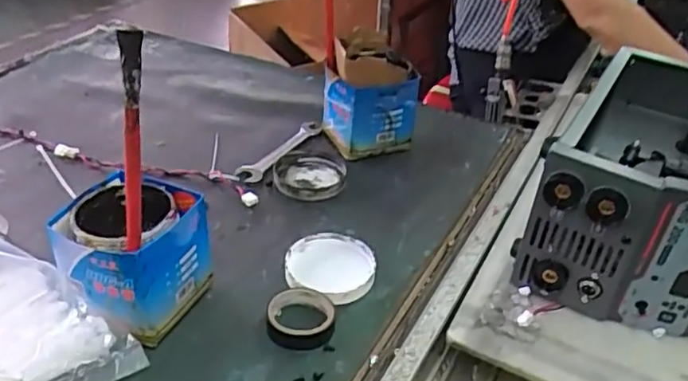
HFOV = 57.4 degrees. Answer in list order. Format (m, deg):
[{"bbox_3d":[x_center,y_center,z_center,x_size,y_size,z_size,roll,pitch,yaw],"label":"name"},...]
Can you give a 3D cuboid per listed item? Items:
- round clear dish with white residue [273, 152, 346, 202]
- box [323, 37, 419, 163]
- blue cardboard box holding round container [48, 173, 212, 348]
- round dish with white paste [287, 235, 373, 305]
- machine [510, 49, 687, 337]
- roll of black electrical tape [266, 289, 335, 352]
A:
[{"bbox_3d":[-0.040,-0.019,0.749,0.083,0.011,0.086,3,33,0],"label":"round clear dish with white residue"},{"bbox_3d":[0.027,-0.117,0.795,0.108,0.122,0.107,-7,35,-14],"label":"box"},{"bbox_3d":[-0.180,0.058,0.538,0.097,0.105,0.100,14,35,17],"label":"blue cardboard box holding round container"},{"bbox_3d":[-0.013,0.072,0.610,0.085,0.015,0.091,2,33,-1],"label":"round dish with white paste"},{"bbox_3d":[0.313,-0.014,0.643,0.168,0.151,0.317,20,38,25],"label":"machine"},{"bbox_3d":[-0.038,0.112,0.547,0.058,0.017,0.055,2,33,-1],"label":"roll of black electrical tape"}]

